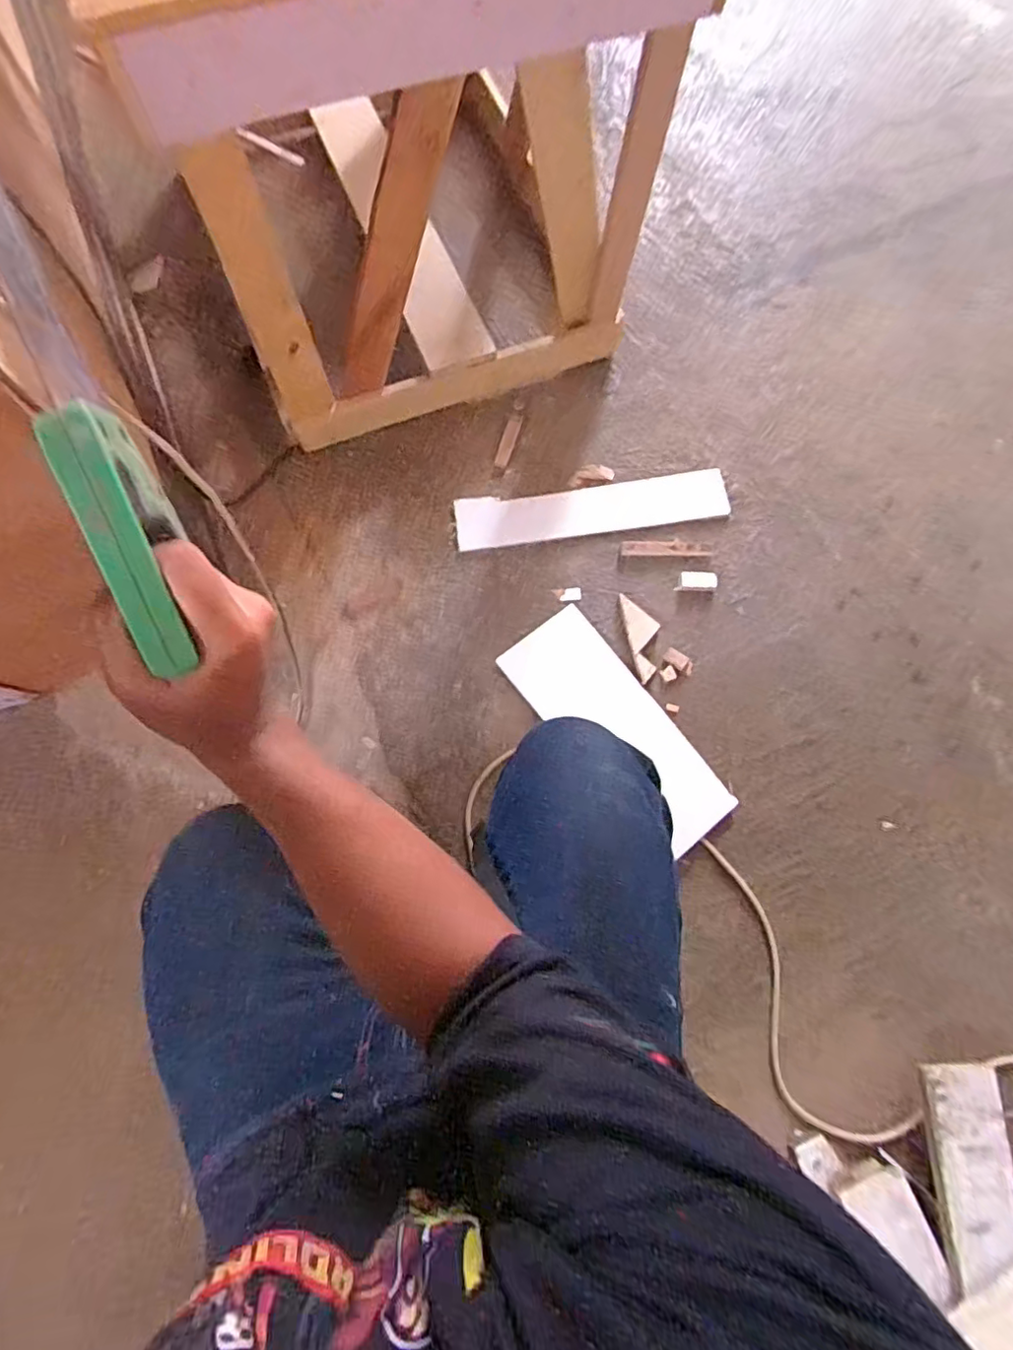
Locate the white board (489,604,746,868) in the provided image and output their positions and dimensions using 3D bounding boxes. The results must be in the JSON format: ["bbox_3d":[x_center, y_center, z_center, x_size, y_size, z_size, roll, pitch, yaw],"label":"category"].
[{"bbox_3d":[0.174,0.082,0.937,0.158,0.018,0.406,-39,77,-7],"label":"white board"}]

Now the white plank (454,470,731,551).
[{"bbox_3d":[0.150,-0.286,1.033,0.470,0.021,0.095,-8,77,-2],"label":"white plank"}]

